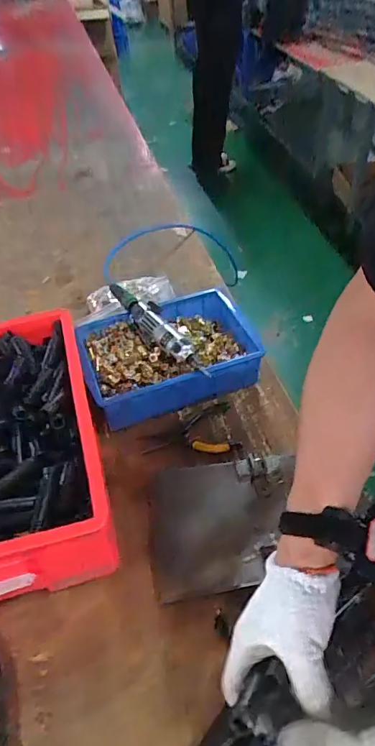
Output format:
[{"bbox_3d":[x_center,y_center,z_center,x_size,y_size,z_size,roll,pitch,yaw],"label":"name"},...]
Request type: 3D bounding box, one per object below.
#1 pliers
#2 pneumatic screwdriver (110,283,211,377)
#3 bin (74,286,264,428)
[{"bbox_3d":[0.008,0.106,0.732,0.162,0.016,0.089,-19,49,-12],"label":"pliers"},{"bbox_3d":[-0.052,-0.085,0.796,0.058,0.049,0.276,-29,51,-21],"label":"pneumatic screwdriver"},{"bbox_3d":[-0.037,-0.038,0.831,0.302,0.088,0.217,-19,49,-12],"label":"bin"}]

